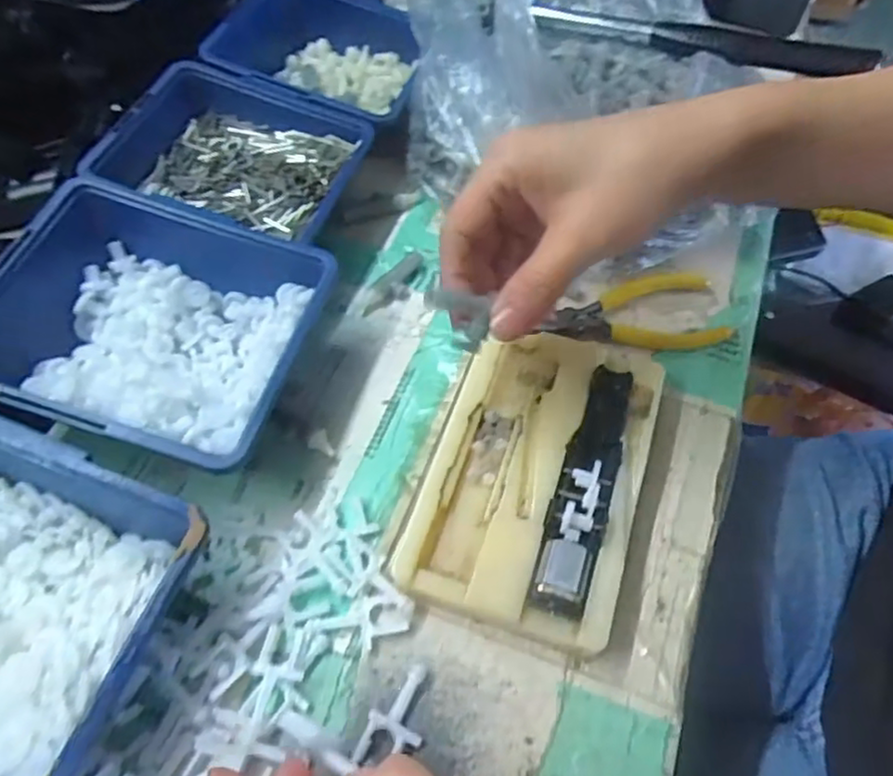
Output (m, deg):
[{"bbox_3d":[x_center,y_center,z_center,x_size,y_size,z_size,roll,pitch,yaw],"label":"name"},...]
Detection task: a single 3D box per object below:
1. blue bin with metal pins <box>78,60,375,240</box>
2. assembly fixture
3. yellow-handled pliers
[{"bbox_3d":[-0.118,-0.124,0.373,0.126,0.043,0.108,18,60,10],"label":"blue bin with metal pins"},{"bbox_3d":[0.040,0.033,0.301,0.088,0.030,0.142,17,59,11],"label":"assembly fixture"},{"bbox_3d":[0.098,-0.041,0.363,0.097,0.009,0.049,-4,58,-2],"label":"yellow-handled pliers"}]

